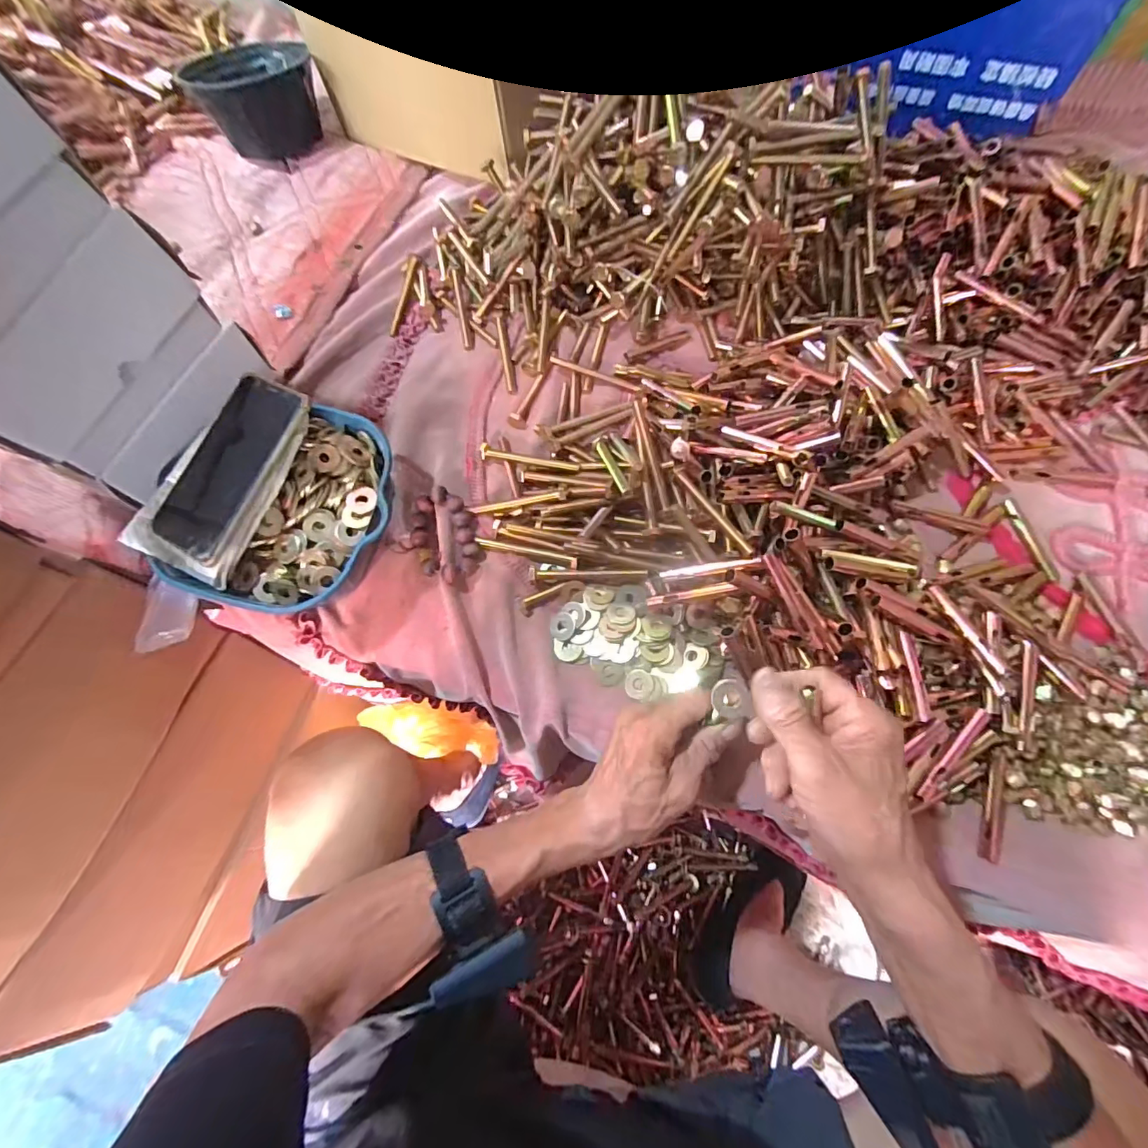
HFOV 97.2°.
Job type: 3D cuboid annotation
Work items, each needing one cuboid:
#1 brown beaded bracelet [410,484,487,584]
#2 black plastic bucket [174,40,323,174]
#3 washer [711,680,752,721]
[{"bbox_3d":[-0.121,-0.036,0.471,0.059,0.022,0.085,-23,71,-7],"label":"brown beaded bracelet"},{"bbox_3d":[-0.402,-0.606,0.648,0.141,0.103,0.159,-17,70,-5],"label":"black plastic bucket"},{"bbox_3d":[0.105,0.084,0.338,0.023,0.004,0.026,-8,80,7],"label":"washer"}]

